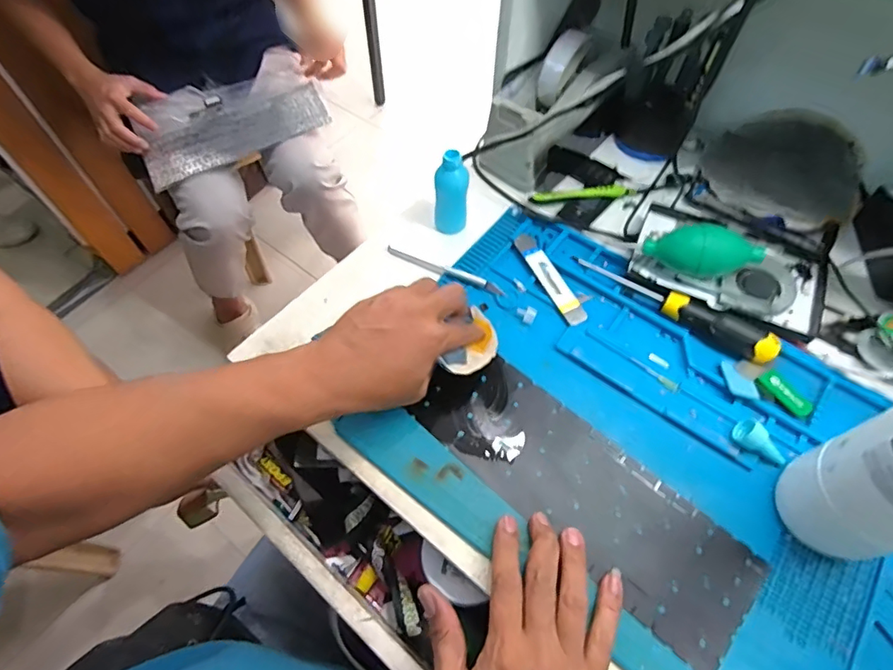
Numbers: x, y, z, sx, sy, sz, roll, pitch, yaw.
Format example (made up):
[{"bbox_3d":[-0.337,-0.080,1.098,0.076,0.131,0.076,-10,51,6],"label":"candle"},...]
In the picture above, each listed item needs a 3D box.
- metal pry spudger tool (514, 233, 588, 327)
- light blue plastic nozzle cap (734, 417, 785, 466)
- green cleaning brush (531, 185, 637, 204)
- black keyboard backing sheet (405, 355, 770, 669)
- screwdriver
[{"bbox_3d":[0.104,-0.060,0.513,0.021,0.008,0.119,-20,61,-12],"label":"metal pry spudger tool"},{"bbox_3d":[0.260,0.091,0.414,0.043,0.020,0.021,41,66,5],"label":"light blue plastic nozzle cap"},{"bbox_3d":[0.154,-0.159,0.568,0.114,0.007,0.015,-5,59,-3],"label":"green cleaning brush"},{"bbox_3d":[0.107,0.122,0.413,0.284,0.004,0.096,38,66,21],"label":"black keyboard backing sheet"},{"bbox_3d":[0.215,-0.026,0.482,0.195,0.023,0.024,28,63,16],"label":"screwdriver"}]

